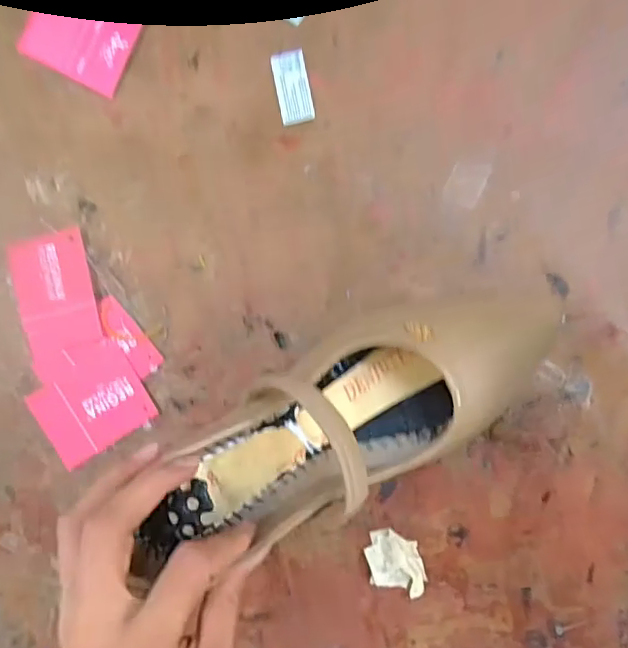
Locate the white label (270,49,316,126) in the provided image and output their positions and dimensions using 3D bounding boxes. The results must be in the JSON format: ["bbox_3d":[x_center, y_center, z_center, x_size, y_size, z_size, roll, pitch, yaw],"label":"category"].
[{"bbox_3d":[-0.013,-0.146,0.355,0.021,0.004,0.044,-11,91,7],"label":"white label"}]

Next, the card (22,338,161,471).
[{"bbox_3d":[-0.146,0.049,0.376,0.073,0.004,0.064,-33,88,7],"label":"card"}]

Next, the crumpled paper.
[{"bbox_3d":[0.050,0.147,0.355,0.032,0.008,0.040,-14,90,7],"label":"crumpled paper"}]

